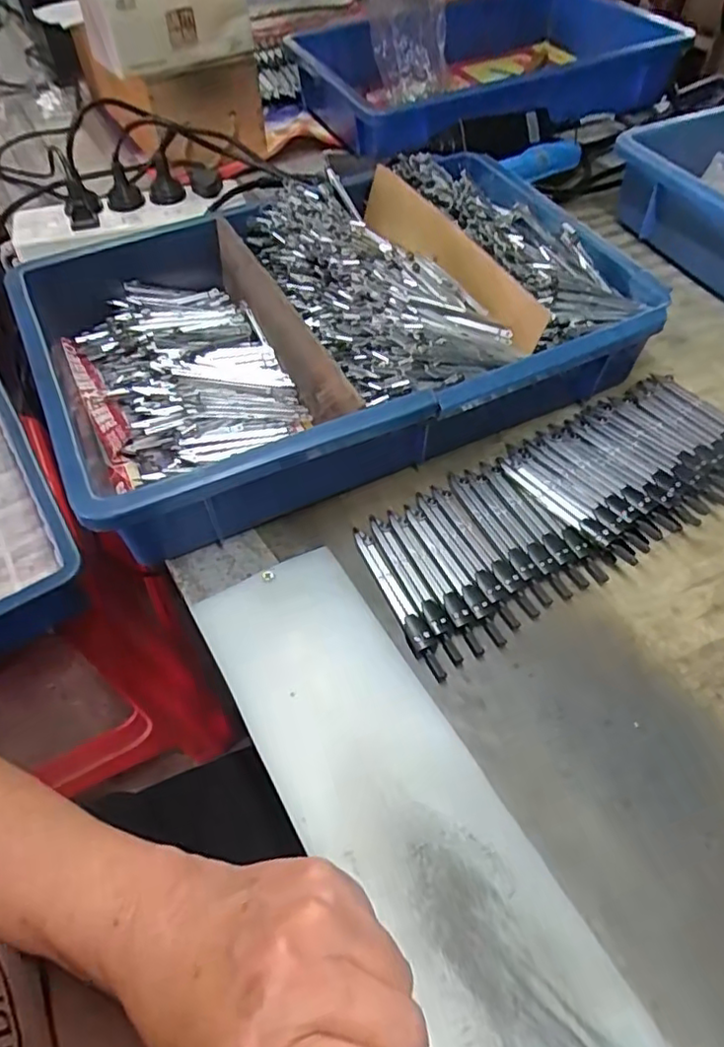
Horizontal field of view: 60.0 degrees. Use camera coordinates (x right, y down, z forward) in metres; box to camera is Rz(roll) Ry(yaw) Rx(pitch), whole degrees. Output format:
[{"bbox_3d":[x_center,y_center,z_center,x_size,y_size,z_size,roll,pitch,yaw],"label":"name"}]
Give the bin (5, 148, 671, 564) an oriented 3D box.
[{"bbox_3d":[-0.020,-0.160,0.482,0.424,0.086,0.285,-22,56,-13],"label":"bin"}]

